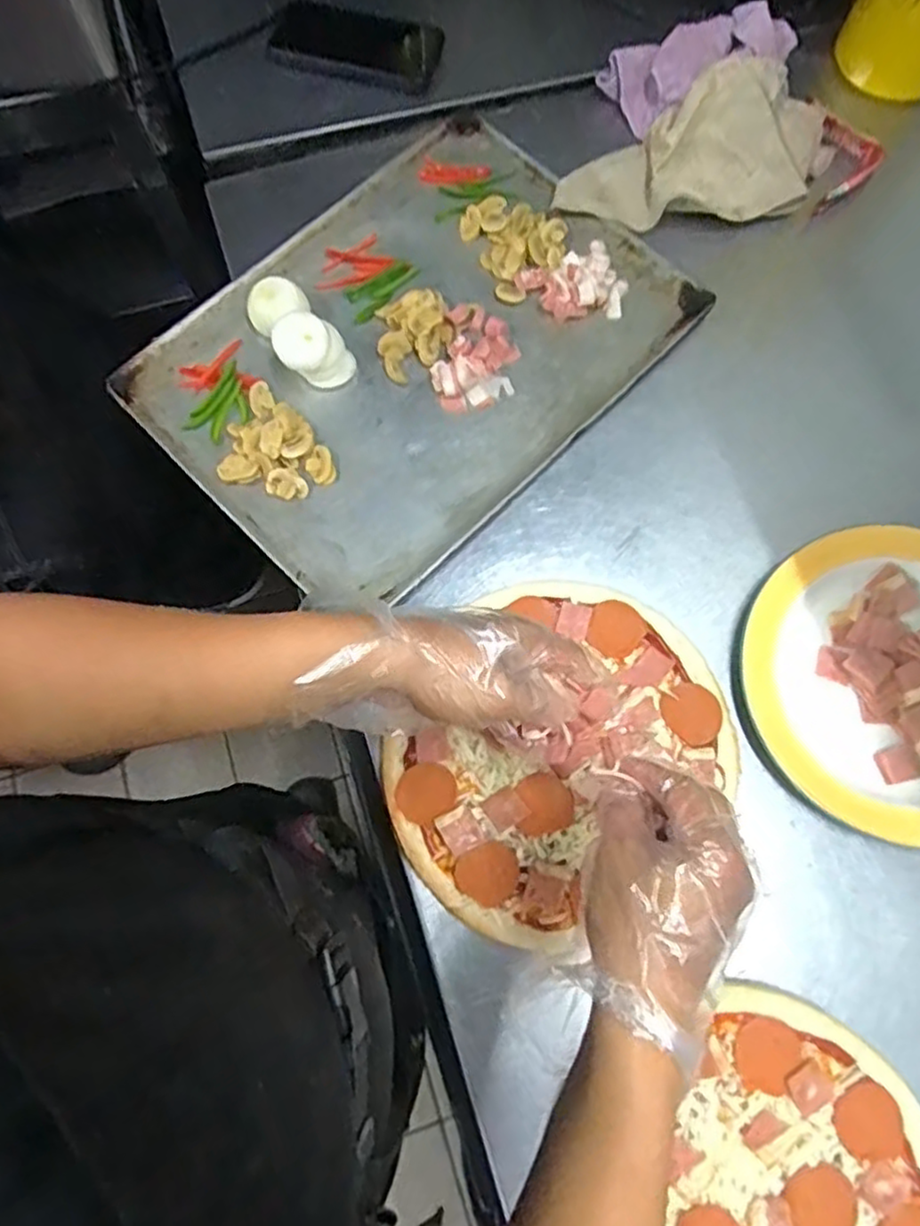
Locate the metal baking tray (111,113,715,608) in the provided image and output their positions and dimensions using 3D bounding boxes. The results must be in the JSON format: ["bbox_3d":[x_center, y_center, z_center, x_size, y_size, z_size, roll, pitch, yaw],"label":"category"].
[{"bbox_3d":[-0.039,-0.238,0.604,0.322,0.022,0.429,43,78,9],"label":"metal baking tray"}]

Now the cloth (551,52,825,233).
[{"bbox_3d":[0.232,-0.421,0.657,0.263,0.035,0.156,-37,79,-11],"label":"cloth"}]

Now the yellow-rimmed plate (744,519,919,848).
[{"bbox_3d":[0.340,0.047,0.537,0.226,0.030,0.237,0,75,-2],"label":"yellow-rimmed plate"}]

